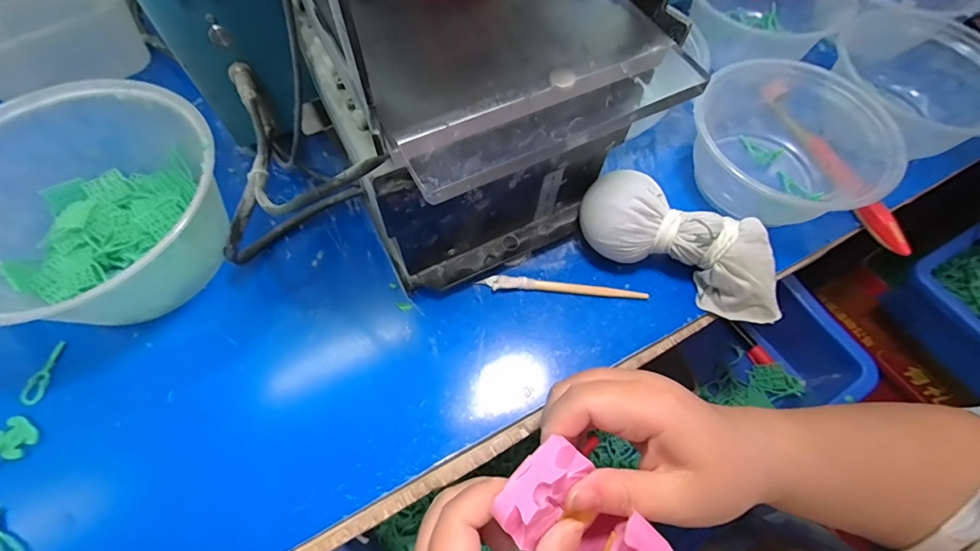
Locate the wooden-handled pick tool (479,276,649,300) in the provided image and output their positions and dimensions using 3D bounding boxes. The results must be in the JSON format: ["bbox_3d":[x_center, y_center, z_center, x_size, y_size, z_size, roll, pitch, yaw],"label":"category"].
[{"bbox_3d":[0.051,0.008,0.304,0.116,0.006,0.011,3,65,-1],"label":"wooden-handled pick tool"}]

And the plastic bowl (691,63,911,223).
[{"bbox_3d":[0.221,-0.095,0.330,0.123,0.067,0.128,1,65,-2],"label":"plastic bowl"}]

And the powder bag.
[{"bbox_3d":[0.131,-0.016,0.291,0.148,0.056,0.052,25,67,9],"label":"powder bag"}]

